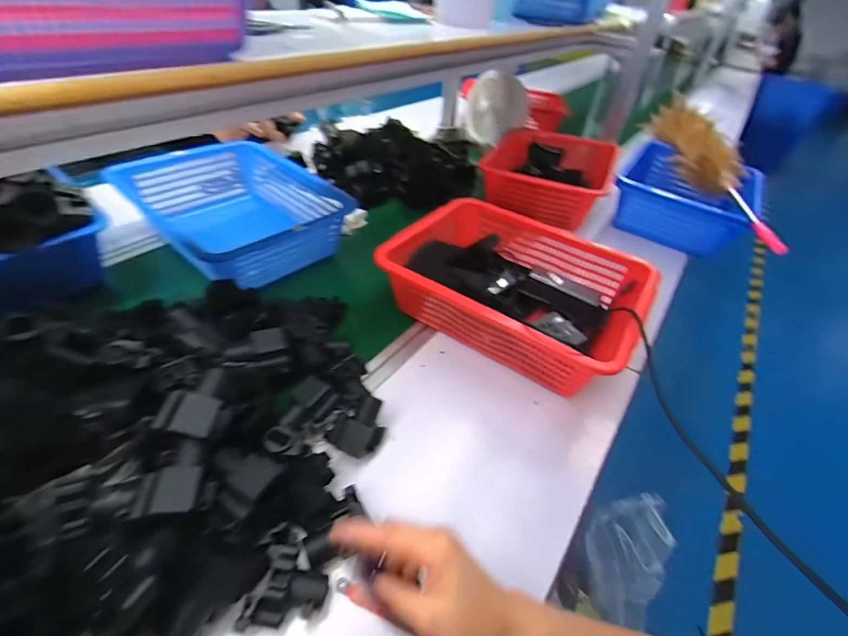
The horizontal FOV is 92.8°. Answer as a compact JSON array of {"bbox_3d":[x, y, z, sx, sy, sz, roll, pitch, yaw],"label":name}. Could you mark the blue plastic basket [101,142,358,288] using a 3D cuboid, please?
[{"bbox_3d":[-0.343,-0.208,0.773,0.357,0.116,0.287,29,46,23],"label":"blue plastic basket"}]

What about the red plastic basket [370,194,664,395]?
[{"bbox_3d":[0.155,-0.055,0.655,0.357,0.111,0.281,28,46,22],"label":"red plastic basket"}]

